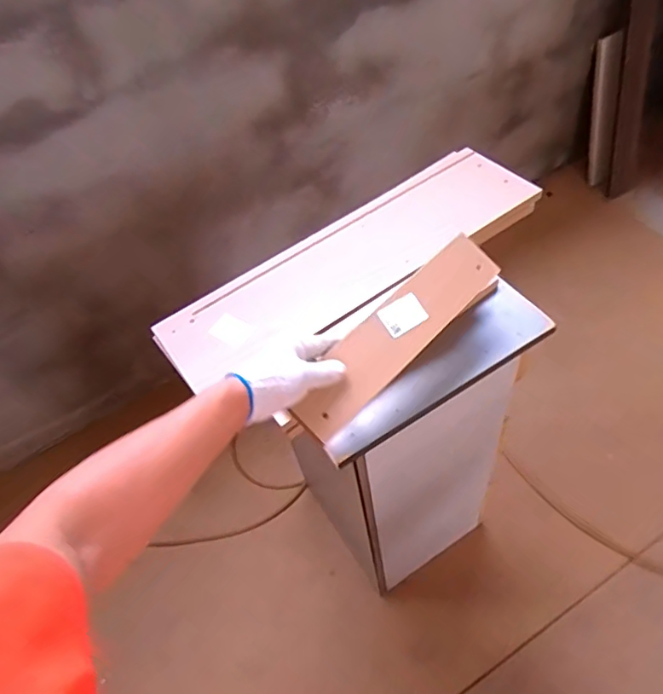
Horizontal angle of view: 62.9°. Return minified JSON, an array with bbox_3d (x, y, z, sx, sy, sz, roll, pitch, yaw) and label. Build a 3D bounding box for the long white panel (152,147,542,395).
[{"bbox_3d":[0.040,-0.136,0.853,0.640,0.041,0.186,-35,60,-14],"label":"long white panel"}]

